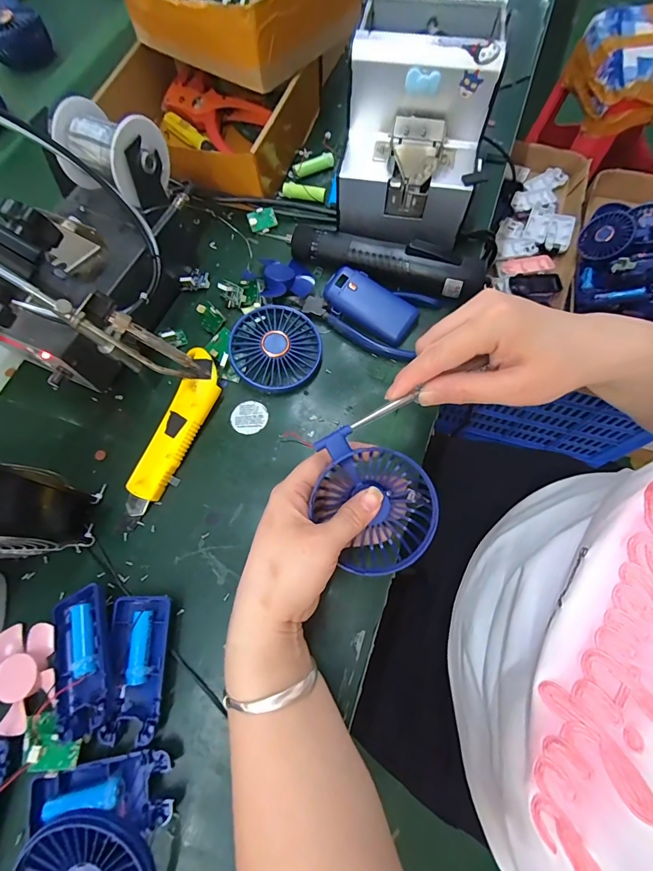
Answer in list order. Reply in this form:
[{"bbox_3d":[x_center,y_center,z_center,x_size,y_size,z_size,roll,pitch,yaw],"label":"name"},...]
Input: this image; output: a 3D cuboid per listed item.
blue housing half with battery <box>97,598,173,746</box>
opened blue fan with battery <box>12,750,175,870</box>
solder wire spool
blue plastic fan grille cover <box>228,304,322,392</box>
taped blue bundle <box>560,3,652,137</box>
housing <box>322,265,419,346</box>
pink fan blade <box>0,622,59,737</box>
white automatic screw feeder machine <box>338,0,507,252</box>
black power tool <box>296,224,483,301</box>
[{"bbox_3d":[-0.140,0.170,0.291,0.043,0.016,0.093,-2,70,2],"label":"blue housing half with battery"},{"bbox_3d":[-0.149,0.267,0.245,0.090,0.030,0.104,-3,70,1],"label":"opened blue fan with battery"},{"bbox_3d":[-0.185,-0.241,0.336,0.082,0.058,0.068,18,72,9],"label":"solder wire spool"},{"bbox_3d":[-0.048,-0.083,0.376,0.083,0.022,0.085,37,75,14],"label":"blue plastic fan grille cover"},{"bbox_3d":[0.817,-0.935,0.999,0.302,0.136,0.275,0,70,2],"label":"taped blue bundle"},{"bbox_3d":[0.043,-0.130,0.387,0.094,0.023,0.042,31,74,13],"label":"housing"},{"bbox_3d":[-0.231,0.180,0.291,0.064,0.015,0.068,-1,70,2],"label":"pink fan blade"},{"bbox_3d":[0.087,-0.302,0.384,0.123,0.146,0.173,10,70,6],"label":"white automatic screw feeder machine"},{"bbox_3d":[0.059,-0.179,0.397,0.195,0.039,0.032,19,72,9],"label":"black power tool"}]

